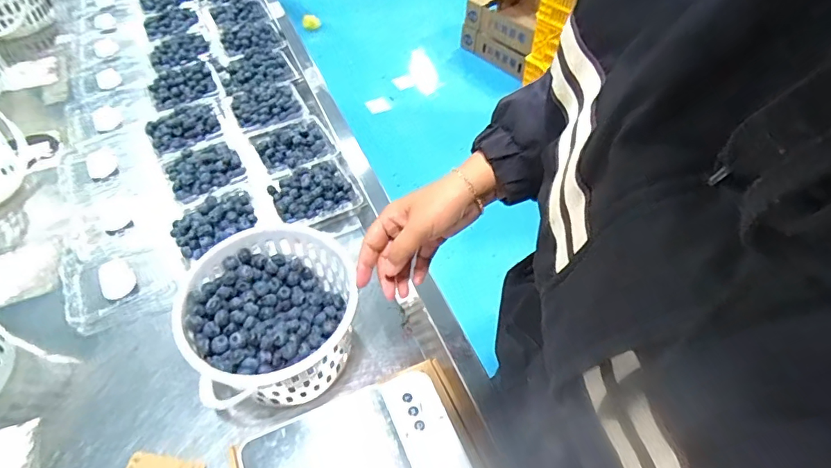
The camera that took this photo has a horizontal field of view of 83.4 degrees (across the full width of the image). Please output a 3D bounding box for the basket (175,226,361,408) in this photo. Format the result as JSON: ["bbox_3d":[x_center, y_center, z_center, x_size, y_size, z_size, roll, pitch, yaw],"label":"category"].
[{"bbox_3d":[-0.144,0.094,0.498,0.167,0.112,0.169,0,50,0],"label":"basket"}]

